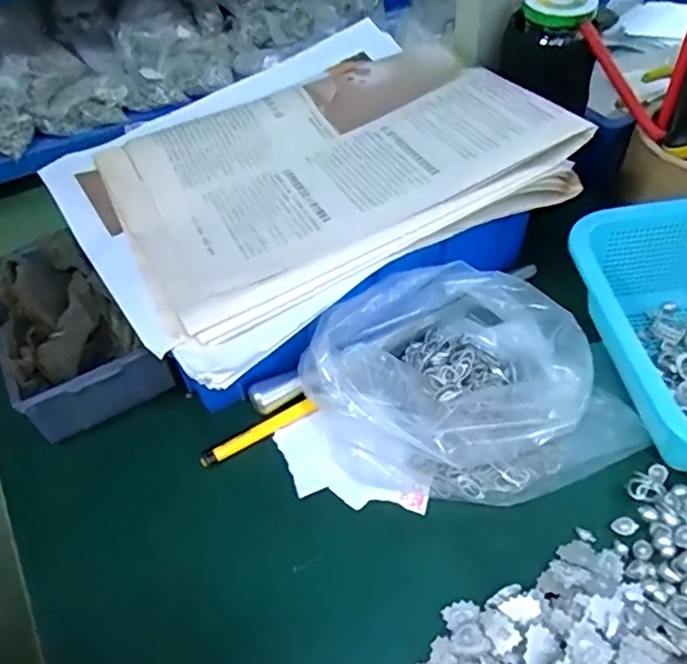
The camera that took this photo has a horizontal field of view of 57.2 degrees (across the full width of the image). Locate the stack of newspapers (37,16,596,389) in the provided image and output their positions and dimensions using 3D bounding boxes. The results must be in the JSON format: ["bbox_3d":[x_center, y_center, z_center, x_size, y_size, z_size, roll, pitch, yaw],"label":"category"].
[{"bbox_3d":[-0.028,-0.113,0.418,0.288,0.032,0.236,-32,55,-19],"label":"stack of newspapers"}]

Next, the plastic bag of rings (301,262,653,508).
[{"bbox_3d":[0.076,0.030,0.387,0.174,0.072,0.148,-26,53,-14],"label":"plastic bag of rings"}]

